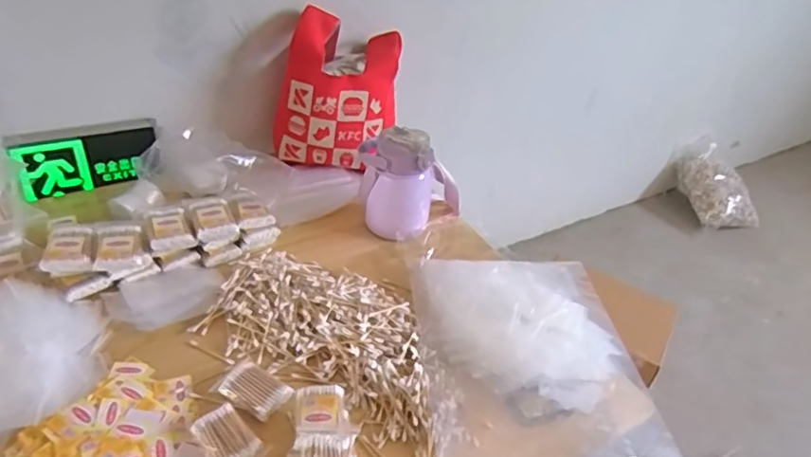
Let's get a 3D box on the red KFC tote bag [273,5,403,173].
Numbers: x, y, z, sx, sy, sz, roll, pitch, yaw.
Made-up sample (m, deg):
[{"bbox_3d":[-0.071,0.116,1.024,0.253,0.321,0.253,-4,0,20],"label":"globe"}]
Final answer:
[{"bbox_3d":[-0.118,-0.240,1.027,0.210,0.265,0.112,13,14,-13],"label":"red KFC tote bag"}]

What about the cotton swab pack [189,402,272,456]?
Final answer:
[{"bbox_3d":[-0.191,0.227,0.609,0.053,0.015,0.076,-25,47,-35],"label":"cotton swab pack"}]

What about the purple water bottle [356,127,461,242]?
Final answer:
[{"bbox_3d":[0.012,-0.080,0.911,0.164,0.161,0.106,2,37,-6],"label":"purple water bottle"}]

